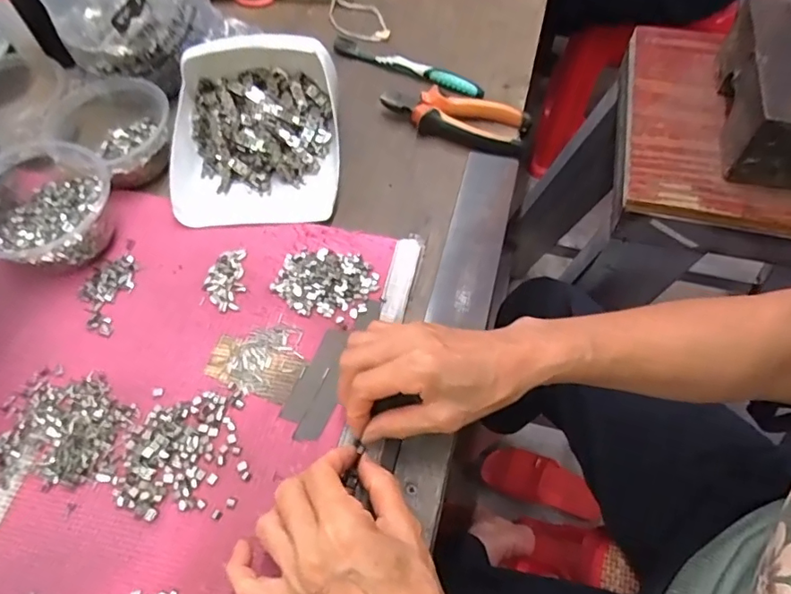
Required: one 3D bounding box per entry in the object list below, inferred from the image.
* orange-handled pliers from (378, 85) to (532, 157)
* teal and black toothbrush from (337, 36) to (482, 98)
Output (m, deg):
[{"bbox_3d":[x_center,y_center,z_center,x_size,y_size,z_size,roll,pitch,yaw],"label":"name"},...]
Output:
[{"bbox_3d":[0.061,-0.187,0.540,0.149,0.020,0.059,22,63,14],"label":"orange-handled pliers"},{"bbox_3d":[0.013,-0.258,0.592,0.186,0.016,0.019,28,64,17],"label":"teal and black toothbrush"}]

